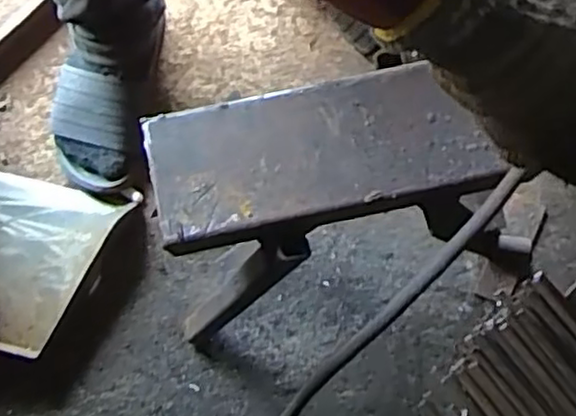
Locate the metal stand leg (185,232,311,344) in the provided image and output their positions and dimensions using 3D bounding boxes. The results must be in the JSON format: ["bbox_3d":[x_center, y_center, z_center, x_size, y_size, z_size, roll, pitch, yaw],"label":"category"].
[{"bbox_3d":[-0.046,0.081,0.638,0.030,0.285,0.032,9,64,-19],"label":"metal stand leg"}]

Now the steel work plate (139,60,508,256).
[{"bbox_3d":[0.021,-0.039,0.519,0.237,0.034,0.098,-11,78,-3],"label":"steel work plate"}]

